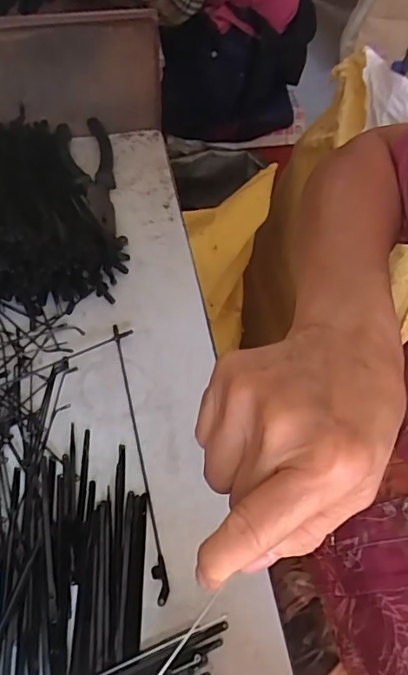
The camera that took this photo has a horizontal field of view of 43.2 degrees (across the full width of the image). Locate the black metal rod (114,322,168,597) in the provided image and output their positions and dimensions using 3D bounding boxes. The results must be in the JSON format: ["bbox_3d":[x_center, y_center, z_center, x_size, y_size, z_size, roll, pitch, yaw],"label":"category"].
[{"bbox_3d":[-0.046,0.073,0.360,0.008,0.006,0.205,-10,56,-8],"label":"black metal rod"}]

